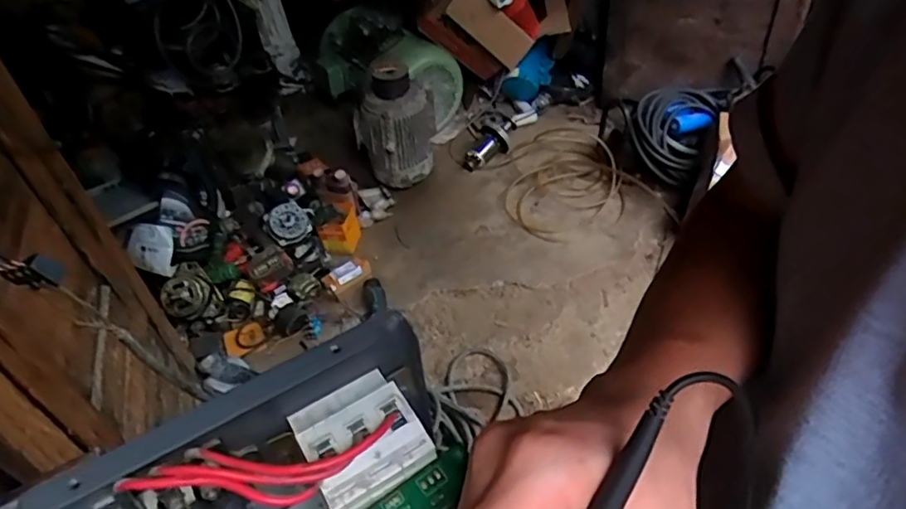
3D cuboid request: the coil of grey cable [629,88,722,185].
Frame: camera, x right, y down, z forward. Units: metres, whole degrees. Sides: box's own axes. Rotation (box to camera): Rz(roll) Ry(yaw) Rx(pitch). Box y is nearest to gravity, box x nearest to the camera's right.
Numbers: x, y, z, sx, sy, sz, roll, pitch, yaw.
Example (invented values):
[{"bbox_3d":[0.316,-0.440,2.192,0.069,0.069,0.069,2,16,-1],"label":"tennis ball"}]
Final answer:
[{"bbox_3d":[0.528,-0.305,1.474,0.196,0.229,0.080,19,25,5],"label":"coil of grey cable"}]

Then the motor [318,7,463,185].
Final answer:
[{"bbox_3d":[-0.143,-0.413,1.535,0.234,0.410,0.283,29,54,31],"label":"motor"}]

